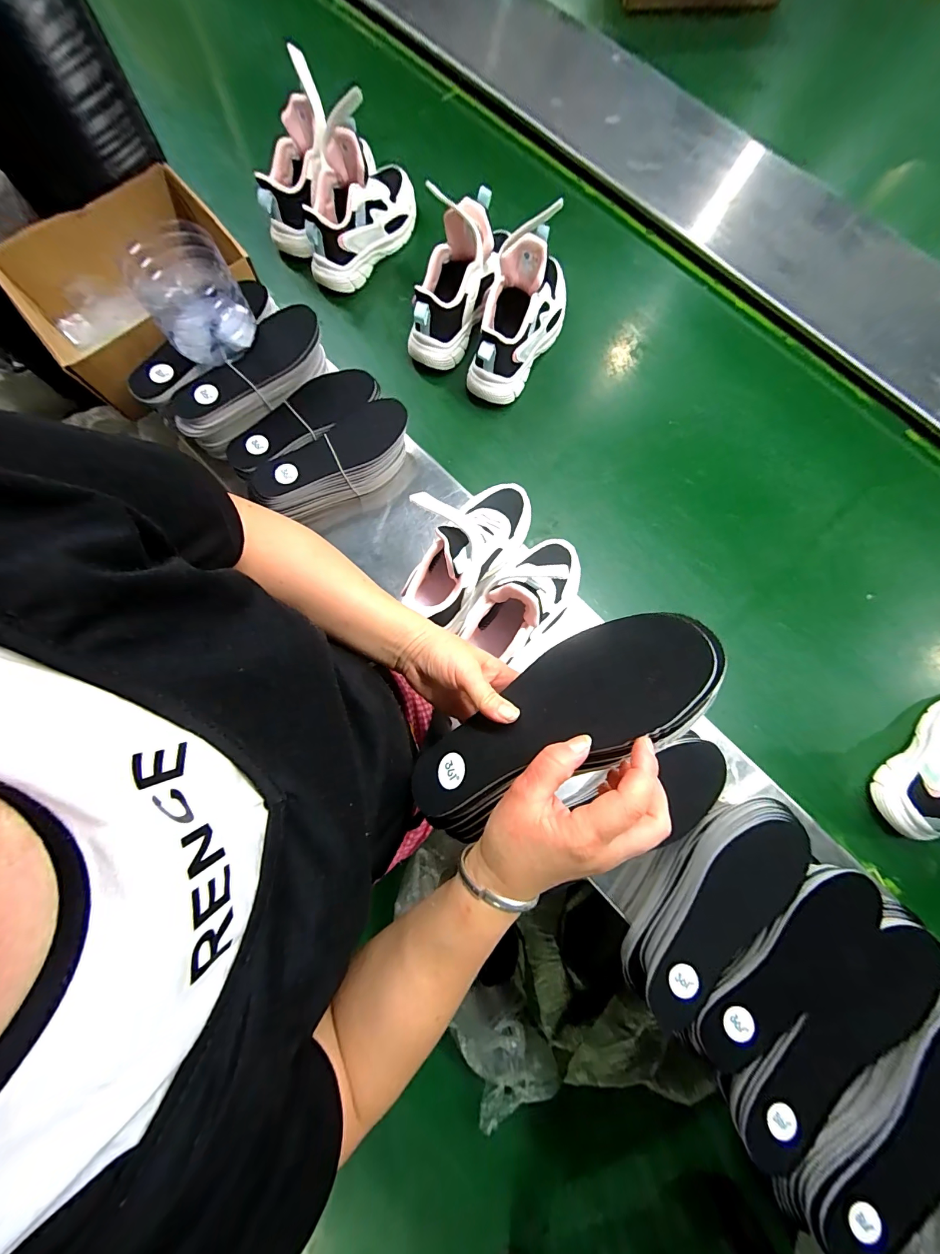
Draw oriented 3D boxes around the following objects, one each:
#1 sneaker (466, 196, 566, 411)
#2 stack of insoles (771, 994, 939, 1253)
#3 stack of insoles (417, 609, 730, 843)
[{"bbox_3d":[0.069,-0.431,0.559,0.092,0.144,0.201,23,80,5],"label":"sneaker"},{"bbox_3d":[0.412,0.461,0.393,0.281,0.058,0.099,-38,81,-7],"label":"stack of insoles"},{"bbox_3d":[0.054,0.074,0.300,0.245,0.040,0.083,-36,49,23],"label":"stack of insoles"}]

